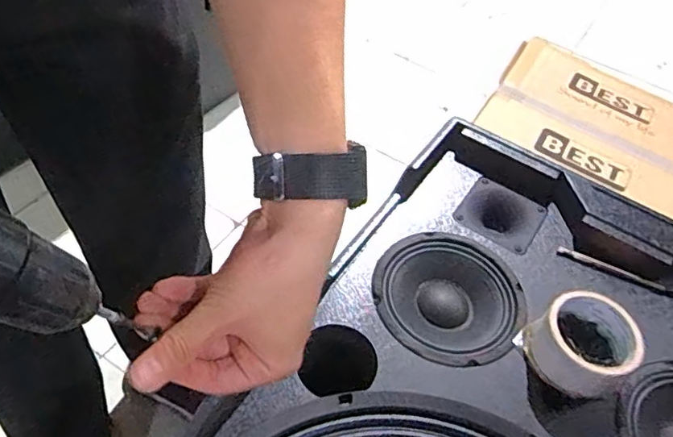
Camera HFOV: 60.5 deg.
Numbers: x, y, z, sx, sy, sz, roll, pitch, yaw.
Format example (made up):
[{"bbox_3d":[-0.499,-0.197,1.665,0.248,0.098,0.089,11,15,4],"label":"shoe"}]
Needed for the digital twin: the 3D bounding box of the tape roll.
[{"bbox_3d":[0.236,0.122,0.559,0.092,0.059,0.094,4,50,-4],"label":"tape roll"}]

